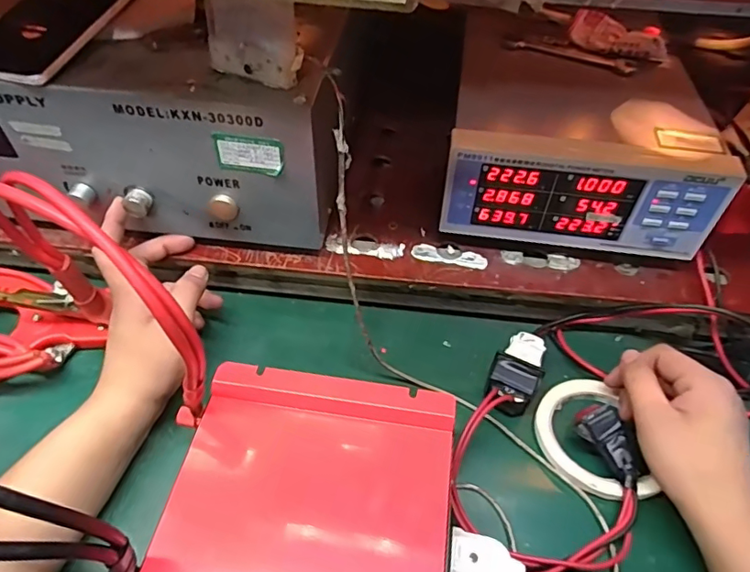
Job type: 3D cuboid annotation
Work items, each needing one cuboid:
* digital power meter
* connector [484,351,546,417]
[{"bbox_3d":[0.175,-0.142,0.484,0.220,0.111,0.223,9,51,6],"label":"digital power meter"},{"bbox_3d":[0.108,0.078,0.407,0.038,0.031,0.032,27,55,19],"label":"connector"}]

